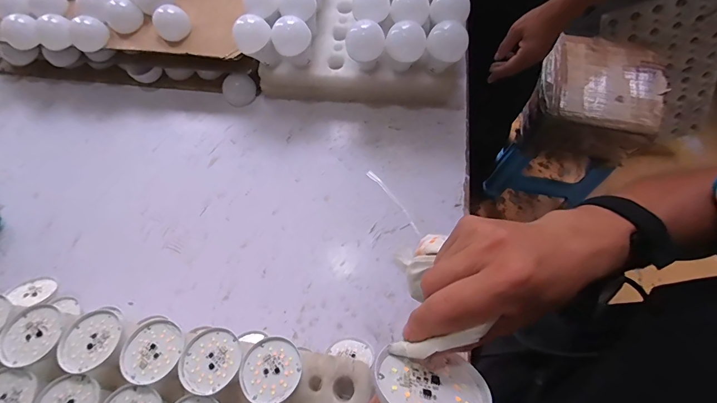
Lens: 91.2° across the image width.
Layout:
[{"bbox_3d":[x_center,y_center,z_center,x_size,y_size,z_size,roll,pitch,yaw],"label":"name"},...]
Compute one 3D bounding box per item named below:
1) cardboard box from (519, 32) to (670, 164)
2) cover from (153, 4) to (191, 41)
[{"bbox_3d":[0.668,-0.303,1.038,0.296,0.194,0.296,13,70,7],"label":"cardboard box"},{"bbox_3d":[-0.348,-0.330,0.661,0.064,0.048,0.061,-29,71,-9],"label":"cover"}]

